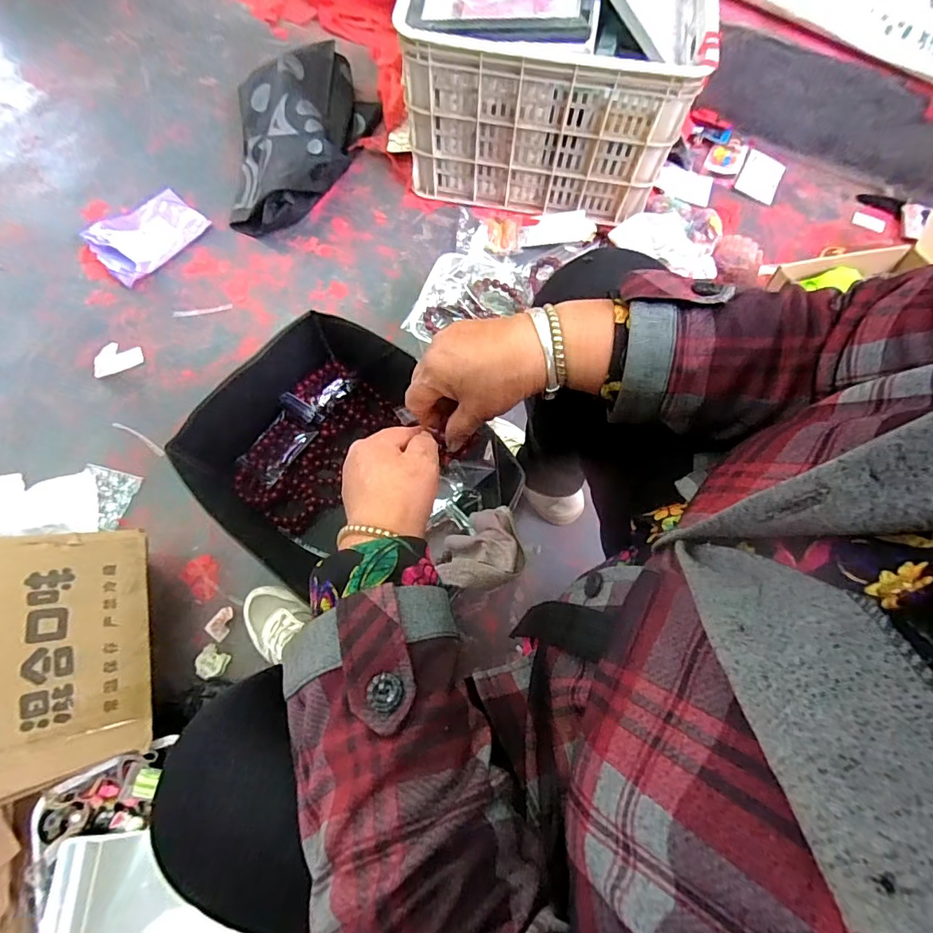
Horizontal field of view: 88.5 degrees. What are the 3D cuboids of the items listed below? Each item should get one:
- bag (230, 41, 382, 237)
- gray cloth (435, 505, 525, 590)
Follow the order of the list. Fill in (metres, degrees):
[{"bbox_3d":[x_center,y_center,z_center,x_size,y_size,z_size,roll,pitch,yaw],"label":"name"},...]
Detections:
[{"bbox_3d":[-0.354,-0.701,0.990,0.280,0.133,0.470,7,70,1],"label":"bag"},{"bbox_3d":[0.018,0.107,0.628,0.102,0.106,0.113,6,70,1],"label":"gray cloth"}]

